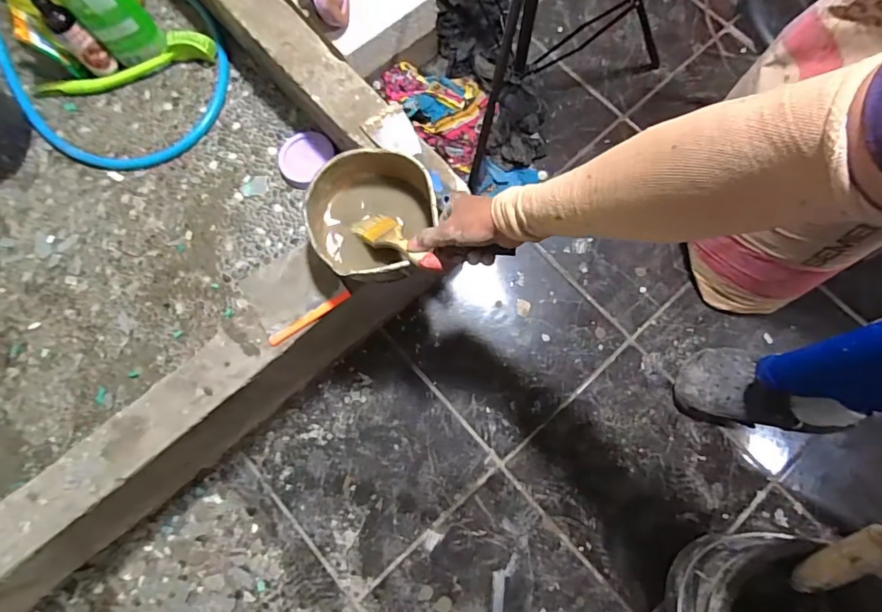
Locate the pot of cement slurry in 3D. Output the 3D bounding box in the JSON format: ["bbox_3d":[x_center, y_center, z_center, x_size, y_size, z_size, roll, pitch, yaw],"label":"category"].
[{"bbox_3d":[-0.086,-0.105,0.615,0.150,0.091,0.154,0,76,1],"label":"pot of cement slurry"}]

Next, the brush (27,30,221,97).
[{"bbox_3d":[-0.590,-0.442,0.876,0.358,0.053,0.056,-12,76,-1],"label":"brush"}]

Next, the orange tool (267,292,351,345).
[{"bbox_3d":[-0.173,0.016,0.634,0.120,0.006,0.013,-34,78,-7],"label":"orange tool"}]

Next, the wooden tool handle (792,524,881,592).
[{"bbox_3d":[0.429,0.276,0.513,0.027,0.121,0.034,30,39,8],"label":"wooden tool handle"}]

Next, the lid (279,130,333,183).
[{"bbox_3d":[-0.238,-0.261,0.830,0.093,0.031,0.079,-42,79,-8],"label":"lid"}]

